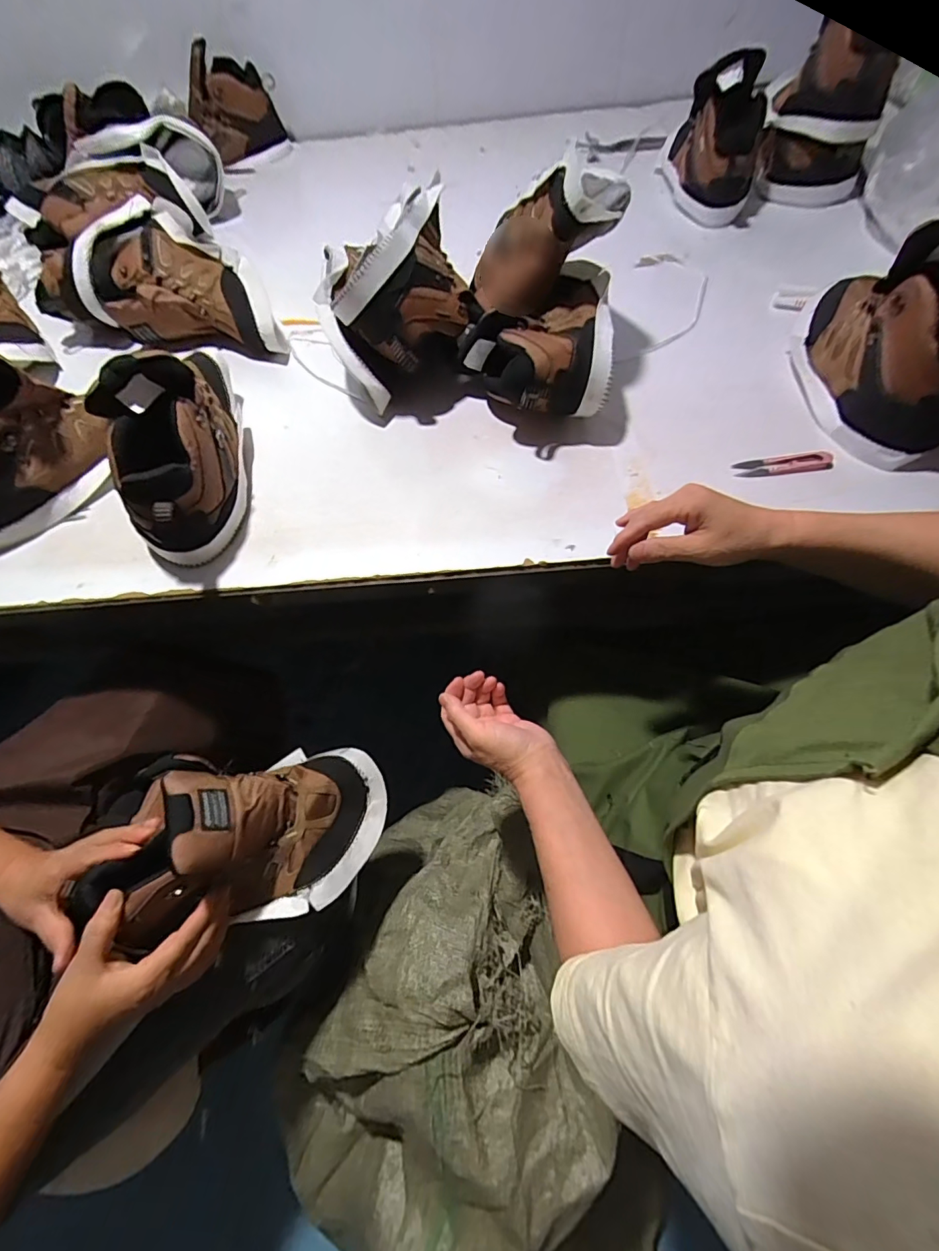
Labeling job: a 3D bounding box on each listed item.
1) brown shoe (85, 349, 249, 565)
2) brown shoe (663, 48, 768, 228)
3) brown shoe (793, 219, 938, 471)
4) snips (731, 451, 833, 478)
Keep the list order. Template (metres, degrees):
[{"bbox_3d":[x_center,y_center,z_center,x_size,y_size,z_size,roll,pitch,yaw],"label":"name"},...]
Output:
[{"bbox_3d":[-0.315,-0.215,0.529,0.087,0.161,0.285,-15,62,-5],"label":"brown shoe"},{"bbox_3d":[0.399,-0.799,0.784,0.149,0.158,0.246,15,65,11],"label":"brown shoe"},{"bbox_3d":[0.448,-0.330,0.519,0.098,0.160,0.278,0,61,3],"label":"brown shoe"},{"bbox_3d":[0.347,-0.179,0.539,0.100,0.010,0.023,-1,61,2],"label":"snips"}]

